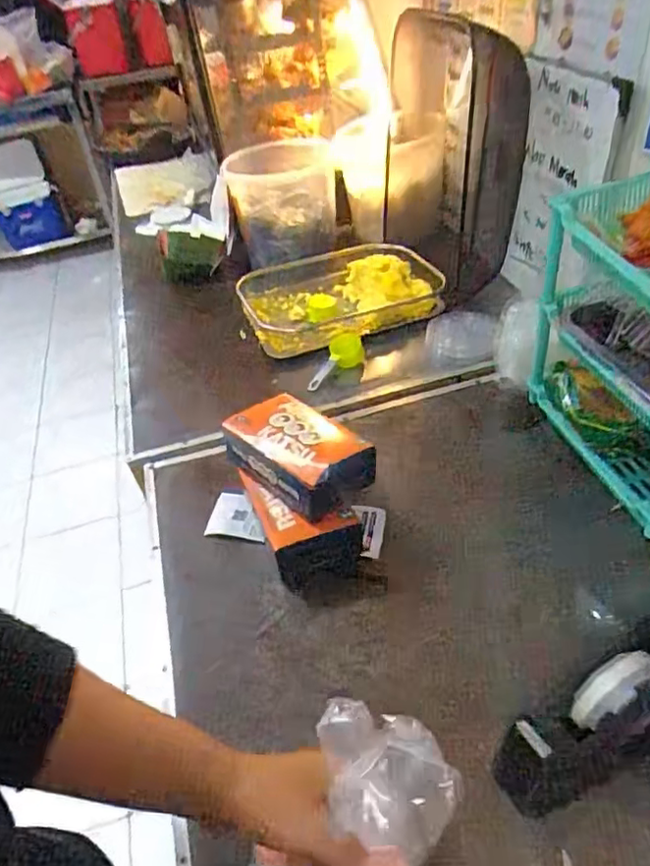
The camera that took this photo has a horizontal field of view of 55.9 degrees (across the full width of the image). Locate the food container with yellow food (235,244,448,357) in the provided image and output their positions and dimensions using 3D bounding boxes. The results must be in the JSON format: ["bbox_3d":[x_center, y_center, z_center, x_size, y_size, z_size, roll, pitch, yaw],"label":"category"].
[{"bbox_3d":[0.027,-0.269,1.179,0.360,0.080,0.249,-12,41,-5],"label":"food container with yellow food"}]

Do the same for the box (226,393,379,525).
[{"bbox_3d":[-0.028,0.028,0.764,0.189,0.067,0.108,28,52,34],"label":"box"}]

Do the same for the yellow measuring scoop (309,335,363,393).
[{"bbox_3d":[0.024,-0.123,1.057,0.067,0.023,0.142,12,44,22],"label":"yellow measuring scoop"}]

